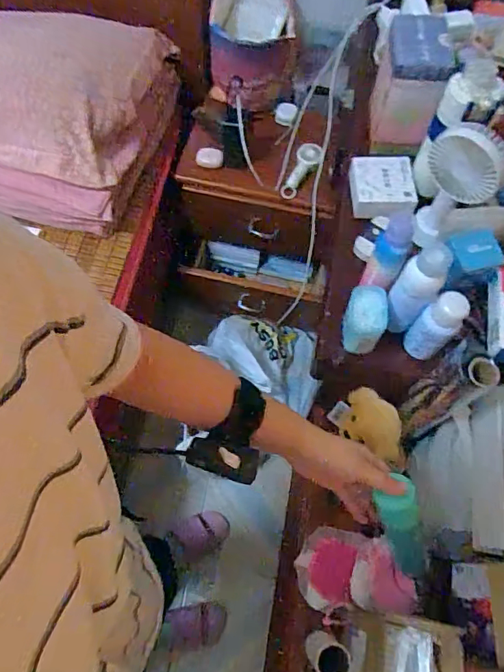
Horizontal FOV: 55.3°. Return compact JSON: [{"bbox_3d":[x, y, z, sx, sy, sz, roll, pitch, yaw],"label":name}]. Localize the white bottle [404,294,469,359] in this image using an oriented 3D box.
[{"bbox_3d":[0.236,-0.009,0.631,0.051,0.124,0.043,42,72,16],"label":"white bottle"}]

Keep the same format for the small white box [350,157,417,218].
[{"bbox_3d":[0.209,-0.240,0.780,0.099,0.034,0.110,1,66,0],"label":"small white box"}]

